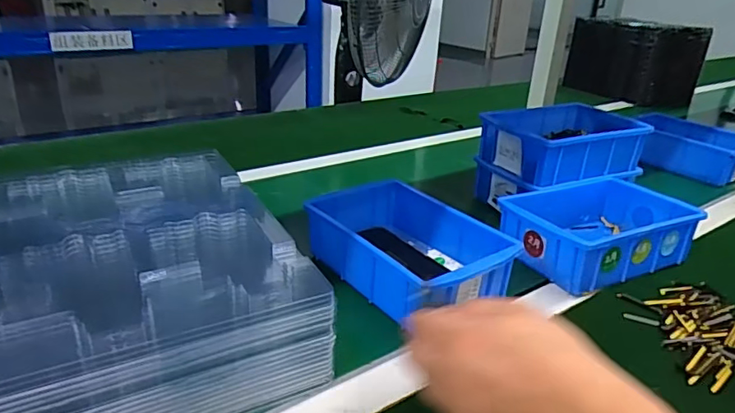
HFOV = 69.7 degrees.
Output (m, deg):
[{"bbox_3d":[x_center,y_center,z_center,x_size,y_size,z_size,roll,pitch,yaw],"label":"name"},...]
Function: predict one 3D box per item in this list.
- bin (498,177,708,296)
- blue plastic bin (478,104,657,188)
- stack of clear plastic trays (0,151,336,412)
[{"bbox_3d":[0.260,0.027,0.594,0.193,0.062,0.124,-11,28,-29],"label":"bin"},{"bbox_3d":[0.259,-0.086,0.705,0.199,0.059,0.134,-12,29,-30],"label":"blue plastic bin"},{"bbox_3d":[-0.194,0.052,0.448,0.219,0.076,0.318,-10,28,-27],"label":"stack of clear plastic trays"}]

